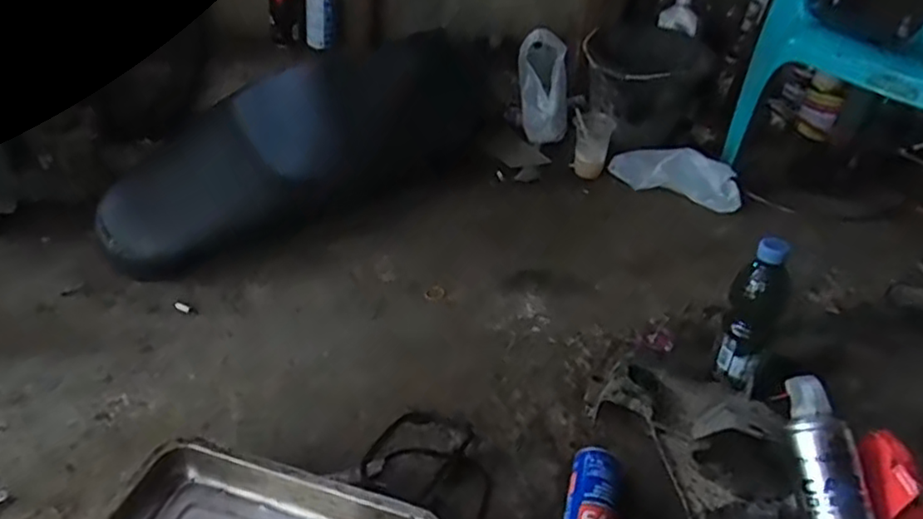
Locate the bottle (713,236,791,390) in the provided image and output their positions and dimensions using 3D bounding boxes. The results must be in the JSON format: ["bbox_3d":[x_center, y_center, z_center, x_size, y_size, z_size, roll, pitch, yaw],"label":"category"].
[{"bbox_3d":[0.360,0.074,0.806,0.068,0.209,0.072,21,36,18],"label":"bottle"}]

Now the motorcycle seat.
[{"bbox_3d":[-0.291,-0.225,1.245,0.764,0.202,0.217,-29,46,-16],"label":"motorcycle seat"}]

